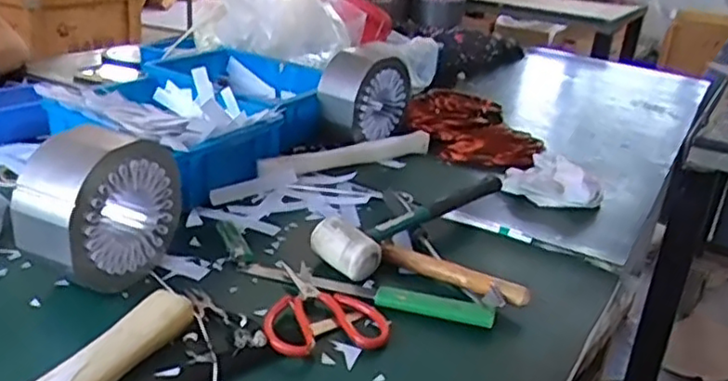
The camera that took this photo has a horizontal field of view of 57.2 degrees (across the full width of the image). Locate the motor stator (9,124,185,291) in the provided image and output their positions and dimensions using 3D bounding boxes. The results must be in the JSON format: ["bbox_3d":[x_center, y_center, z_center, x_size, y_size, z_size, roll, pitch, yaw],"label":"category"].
[{"bbox_3d":[-0.257,0.015,0.654,0.079,0.155,0.149,19,26,22],"label":"motor stator"}]

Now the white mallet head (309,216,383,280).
[{"bbox_3d":[-0.018,0.063,0.724,0.081,0.047,0.045,21,30,30],"label":"white mallet head"}]

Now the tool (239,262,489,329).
[{"bbox_3d":[-0.003,0.100,0.687,0.271,0.017,0.027,12,27,13],"label":"tool"}]

